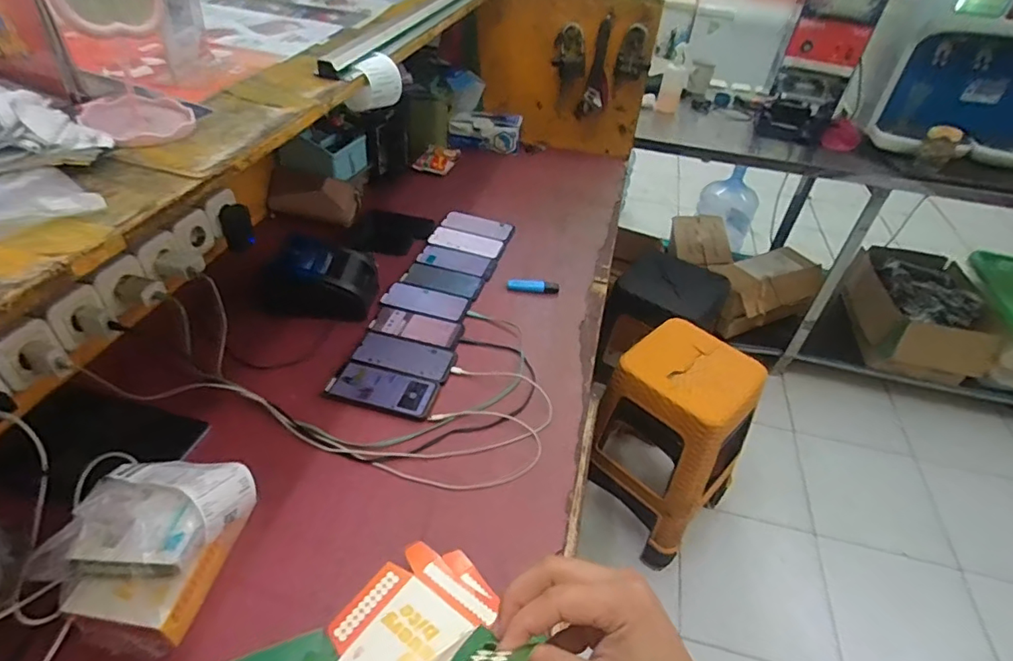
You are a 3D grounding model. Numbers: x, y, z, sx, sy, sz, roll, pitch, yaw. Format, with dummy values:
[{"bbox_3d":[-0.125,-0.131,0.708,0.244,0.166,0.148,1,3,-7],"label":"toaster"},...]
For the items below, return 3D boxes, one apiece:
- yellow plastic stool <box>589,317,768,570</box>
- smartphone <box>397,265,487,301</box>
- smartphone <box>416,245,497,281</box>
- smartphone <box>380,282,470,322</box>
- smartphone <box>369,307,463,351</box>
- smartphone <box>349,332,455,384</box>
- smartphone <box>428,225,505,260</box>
[{"bbox_3d":[0.430,0.291,1.393,0.304,0.524,0.305,-30,52,-33],"label":"yellow plastic stool"},{"bbox_3d":[-0.131,-0.103,1.077,0.161,0.006,0.074,16,42,12],"label":"smartphone"},{"bbox_3d":[-0.109,-0.147,1.134,0.166,0.014,0.073,17,43,13],"label":"smartphone"},{"bbox_3d":[-0.155,-0.057,1.022,0.165,0.006,0.076,15,42,11],"label":"smartphone"},{"bbox_3d":[-0.161,-0.006,0.962,0.165,0.009,0.071,14,42,10],"label":"smartphone"},{"bbox_3d":[-0.172,0.043,0.908,0.167,0.008,0.083,11,42,7],"label":"smartphone"},{"bbox_3d":[-0.091,-0.201,1.197,0.173,0.005,0.079,18,43,15],"label":"smartphone"}]

